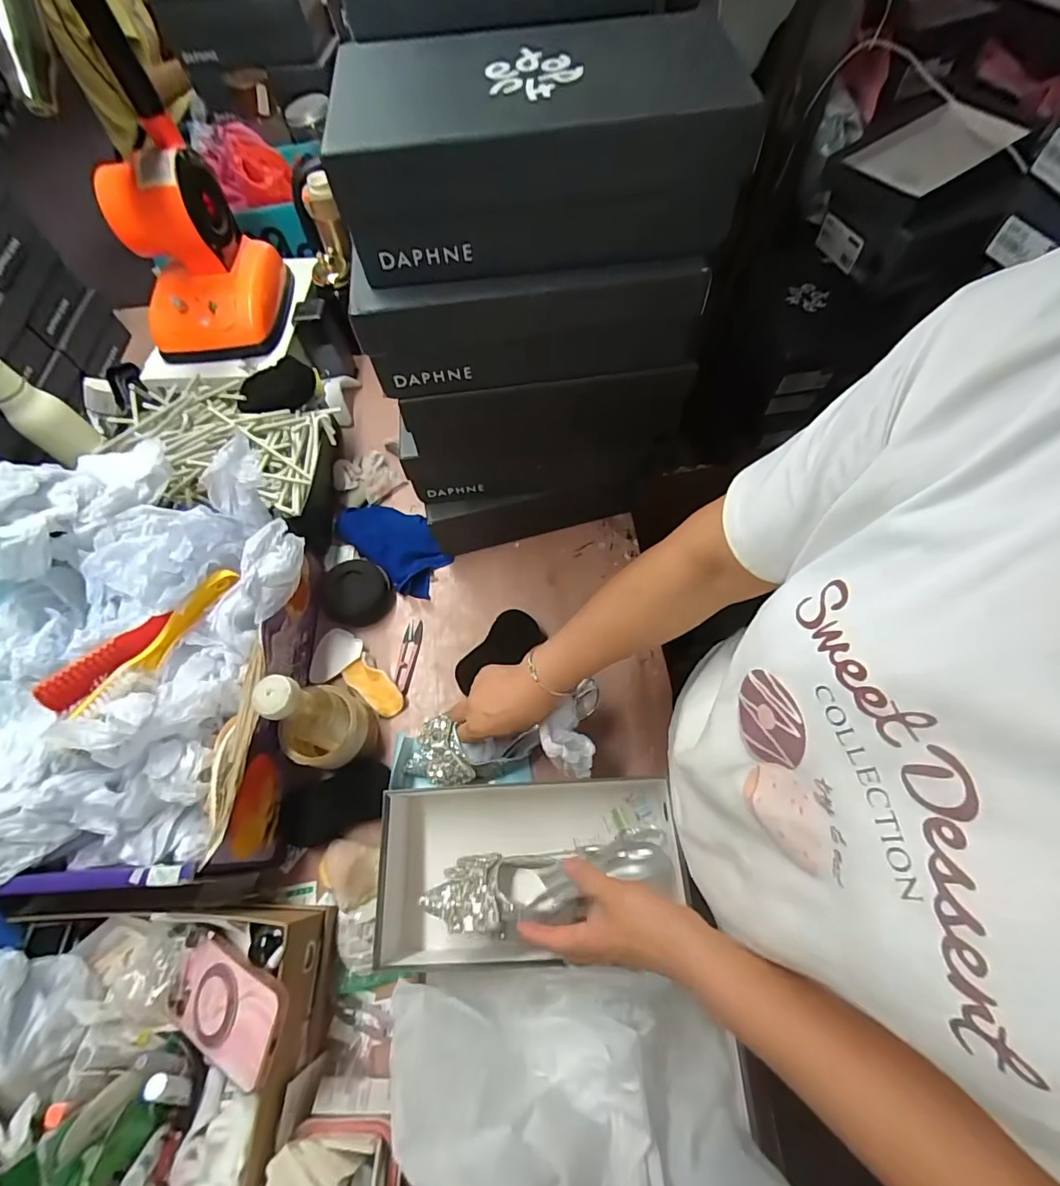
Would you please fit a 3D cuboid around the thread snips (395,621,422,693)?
[{"bbox_3d":[-0.163,0.084,0.675,0.024,0.007,0.098,6,65,6],"label":"thread snips"}]

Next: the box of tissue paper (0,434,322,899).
[{"bbox_3d":[-0.411,0.058,0.546,0.322,0.208,0.450,-2,64,2],"label":"box of tissue paper"}]

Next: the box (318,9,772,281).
[{"bbox_3d":[0.008,-0.351,0.401,0.294,0.100,0.156,-5,64,1],"label":"box"}]

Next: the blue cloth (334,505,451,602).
[{"bbox_3d":[-0.197,-0.076,0.737,0.180,0.037,0.100,40,73,19],"label":"blue cloth"}]

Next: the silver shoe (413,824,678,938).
[{"bbox_3d":[0.021,0.288,0.509,0.243,0.073,0.063,-8,64,-8],"label":"silver shoe"}]

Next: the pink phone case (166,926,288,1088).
[{"bbox_3d":[-0.265,0.358,0.436,0.127,0.010,0.077,8,77,27],"label":"pink phone case"}]

